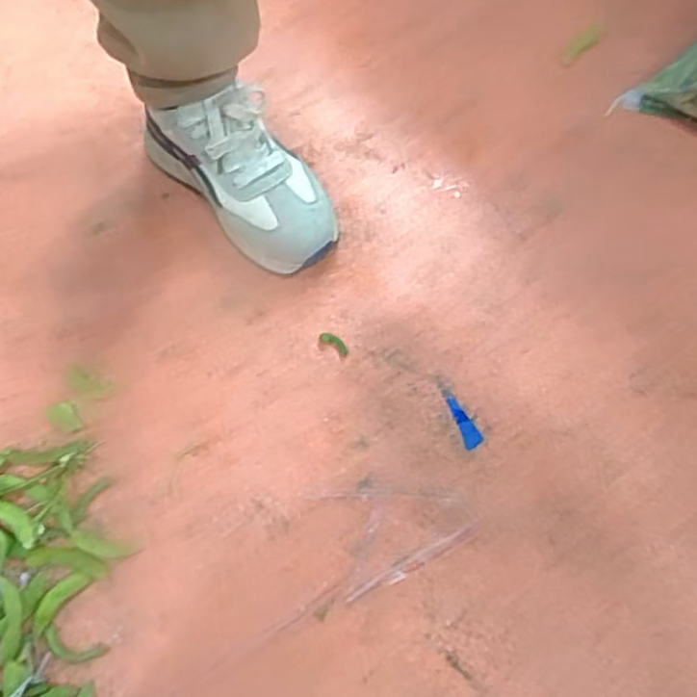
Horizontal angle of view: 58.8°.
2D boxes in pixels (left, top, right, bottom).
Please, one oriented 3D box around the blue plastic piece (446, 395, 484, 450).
[{"bbox_3d":[0.090,0.056,0.487,0.015,0.004,0.045,-20,64,-10],"label":"blue plastic piece"}]

